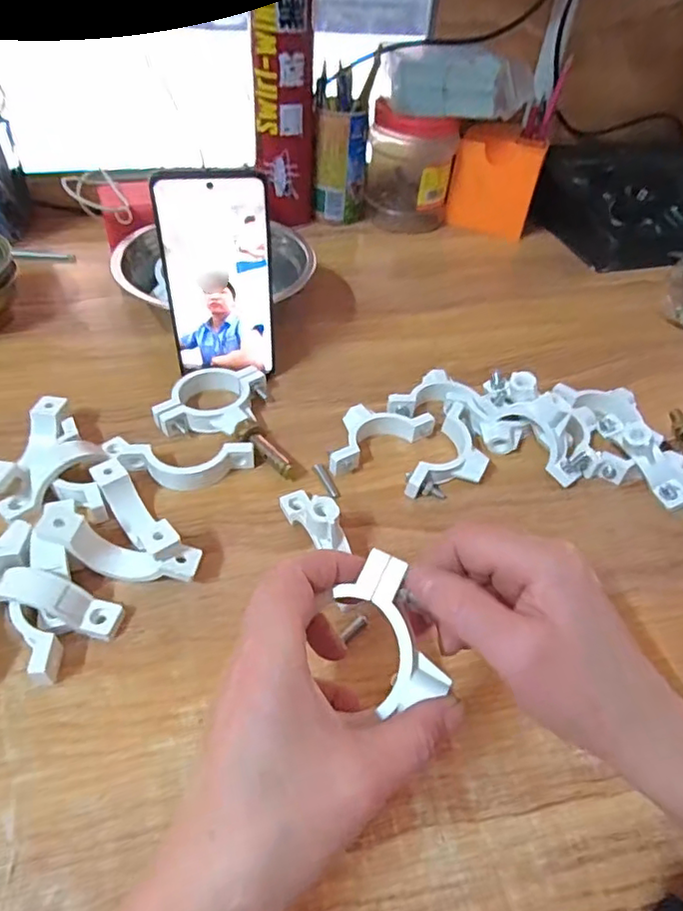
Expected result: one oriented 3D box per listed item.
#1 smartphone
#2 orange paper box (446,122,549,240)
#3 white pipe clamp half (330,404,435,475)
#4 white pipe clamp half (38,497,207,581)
[{"bbox_3d":[-0.088,-0.126,0.410,0.075,0.146,0.006,-6,42,-10],"label":"smartphone"},{"bbox_3d":[0.185,-0.323,0.671,0.097,0.098,0.063,20,48,14],"label":"orange paper box"},{"bbox_3d":[0.021,-0.019,0.421,0.090,0.018,0.044,-24,53,-25],"label":"white pipe clamp half"},{"bbox_3d":[-0.127,0.055,0.329,0.089,0.035,0.024,12,46,6],"label":"white pipe clamp half"}]

